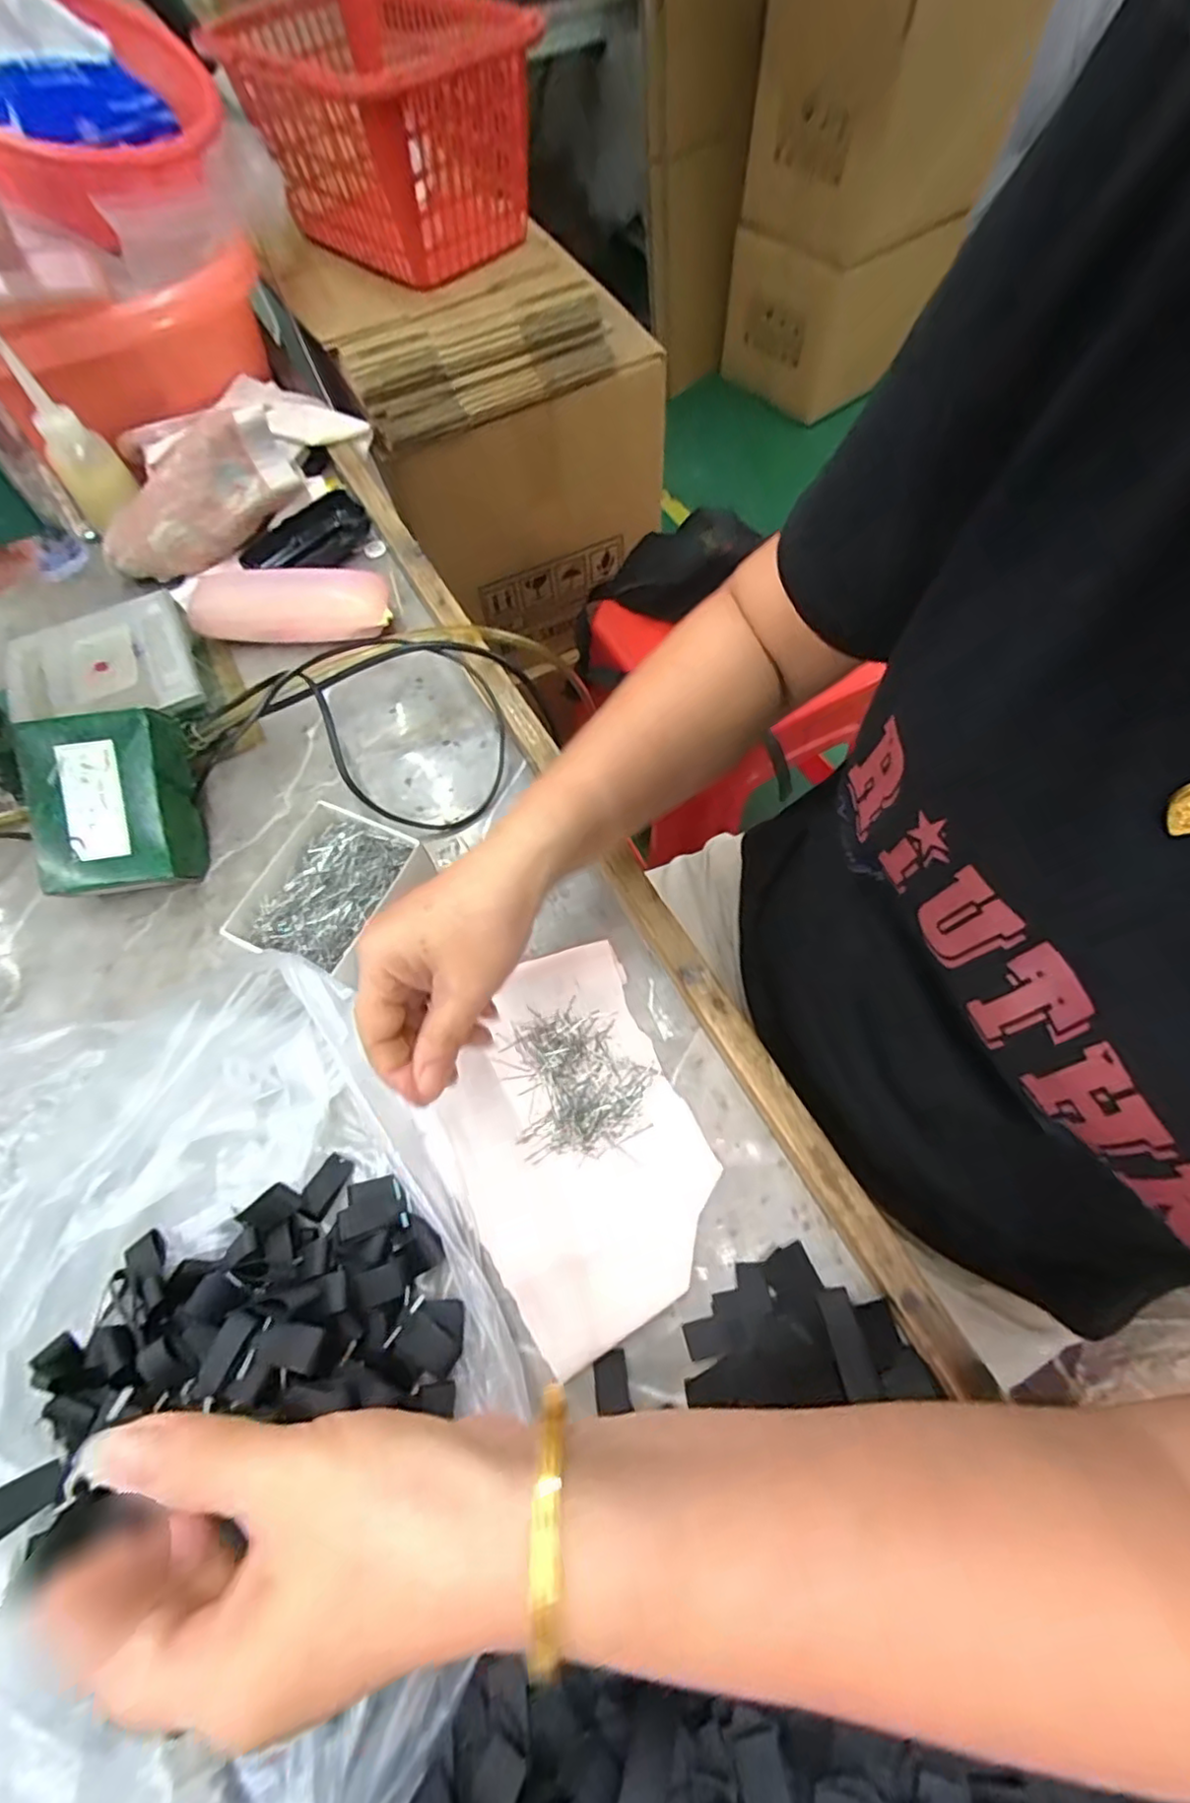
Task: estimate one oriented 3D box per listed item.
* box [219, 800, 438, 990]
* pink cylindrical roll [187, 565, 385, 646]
[{"bbox_3d":[-0.157,-0.002,0.395,0.083,0.044,0.097,21,66,11],"label":"box"},{"bbox_3d":[-0.239,-0.233,0.505,0.156,0.044,0.050,-1,64,1],"label":"pink cylindrical roll"}]

